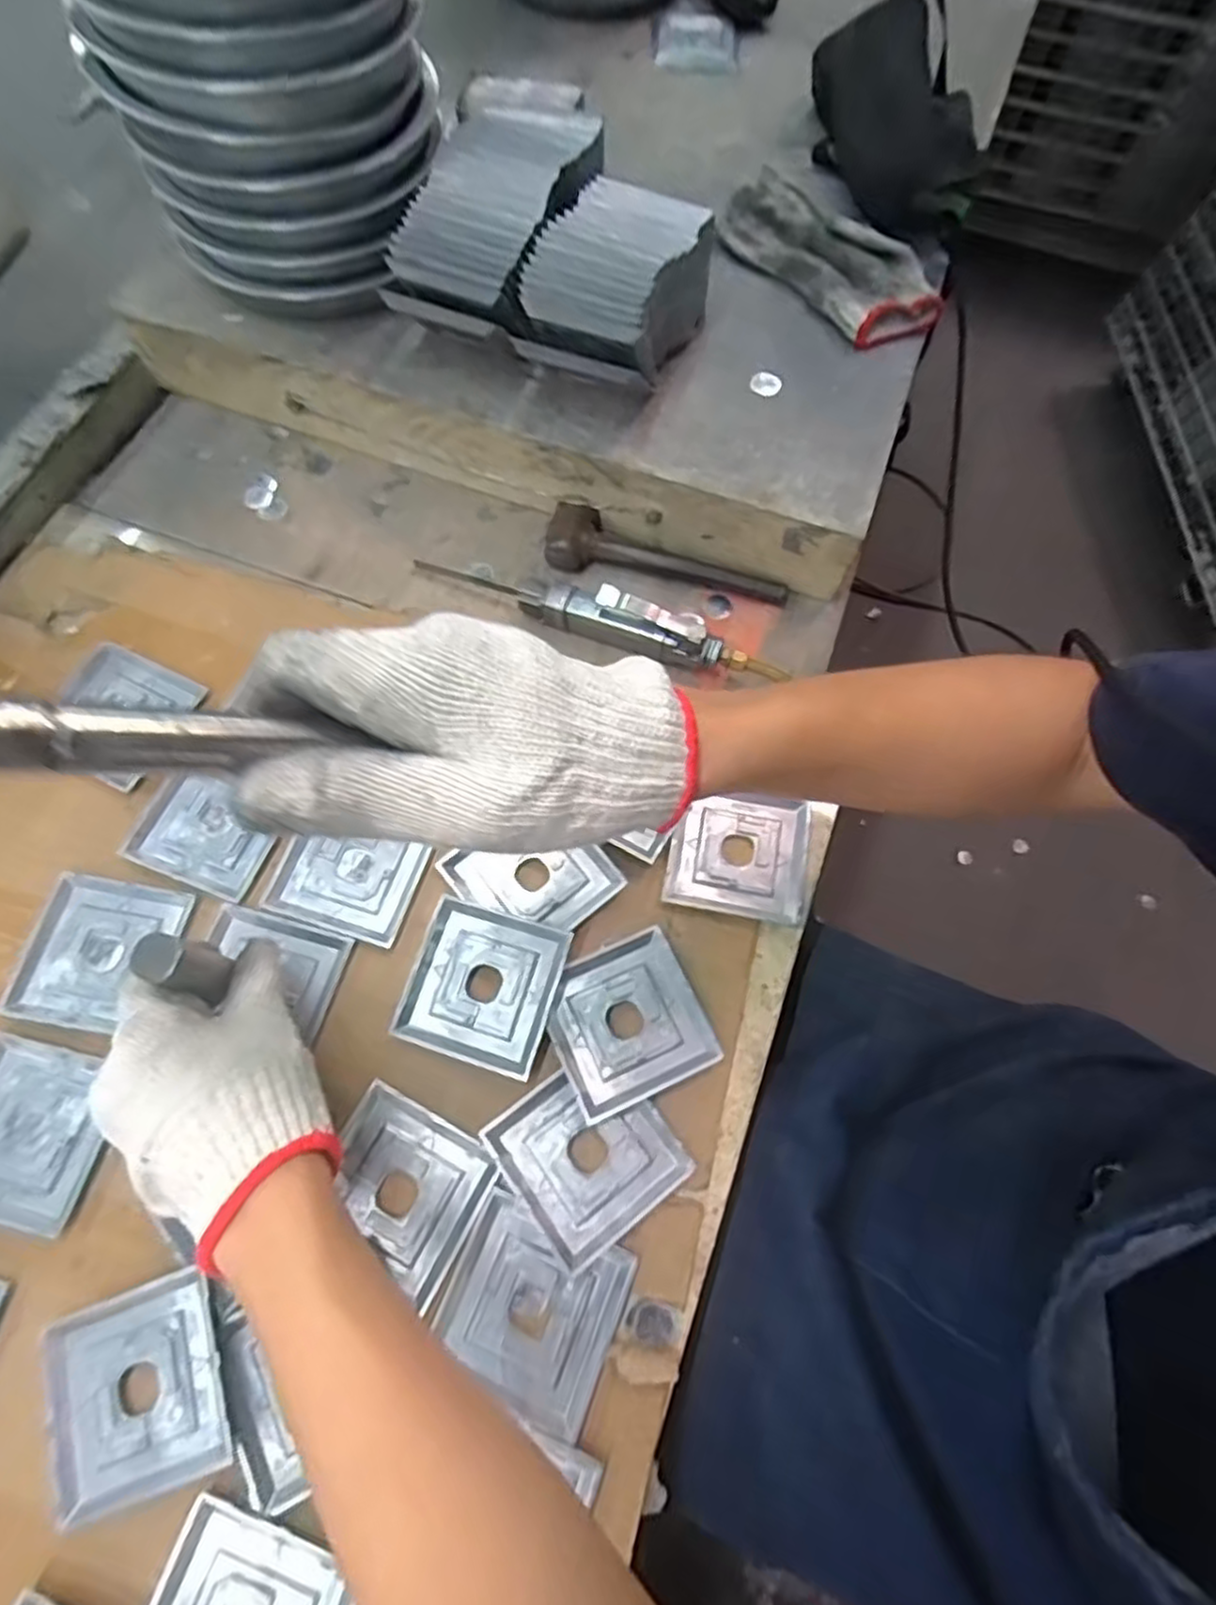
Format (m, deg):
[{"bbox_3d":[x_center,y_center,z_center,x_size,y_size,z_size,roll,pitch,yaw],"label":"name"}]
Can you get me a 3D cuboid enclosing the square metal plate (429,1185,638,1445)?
[{"bbox_3d":[-0.042,0.275,0.401,0.091,0.011,0.088,22,69,7],"label":"square metal plate"}]

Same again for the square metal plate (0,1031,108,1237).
[{"bbox_3d":[-0.339,0.191,0.430,0.092,0.008,0.092,14,68,4],"label":"square metal plate"}]

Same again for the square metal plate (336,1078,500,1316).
[{"bbox_3d":[-0.117,0.218,0.419,0.087,0.011,0.082,27,69,9],"label":"square metal plate"}]

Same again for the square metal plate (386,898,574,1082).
[{"bbox_3d":[-0.077,0.111,0.455,0.089,0.014,0.090,17,68,5],"label":"square metal plate"}]

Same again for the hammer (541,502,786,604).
[{"bbox_3d":[0.047,-0.195,0.581,0.193,0.038,0.053,13,68,3],"label":"hammer"}]

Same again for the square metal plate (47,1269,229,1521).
[{"bbox_3d":[-0.243,0.304,0.379,0.084,0.015,0.090,-18,70,-9],"label":"square metal plate"}]

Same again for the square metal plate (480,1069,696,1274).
[{"bbox_3d":[-0.011,0.202,0.427,0.087,0.015,0.089,-34,73,-14],"label":"square metal plate"}]

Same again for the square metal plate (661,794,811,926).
[{"bbox_3d":[0.089,0.033,0.496,0.091,0.010,0.086,11,68,3],"label":"square metal plate"}]

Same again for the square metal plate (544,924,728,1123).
[{"bbox_3d":[0.011,0.133,0.453,0.089,0.011,0.089,-23,70,-11],"label":"square metal plate"}]

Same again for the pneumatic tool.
[{"bbox_3d":[-0.010,-0.142,0.552,0.286,0.048,0.025,22,69,7],"label":"pneumatic tool"}]

